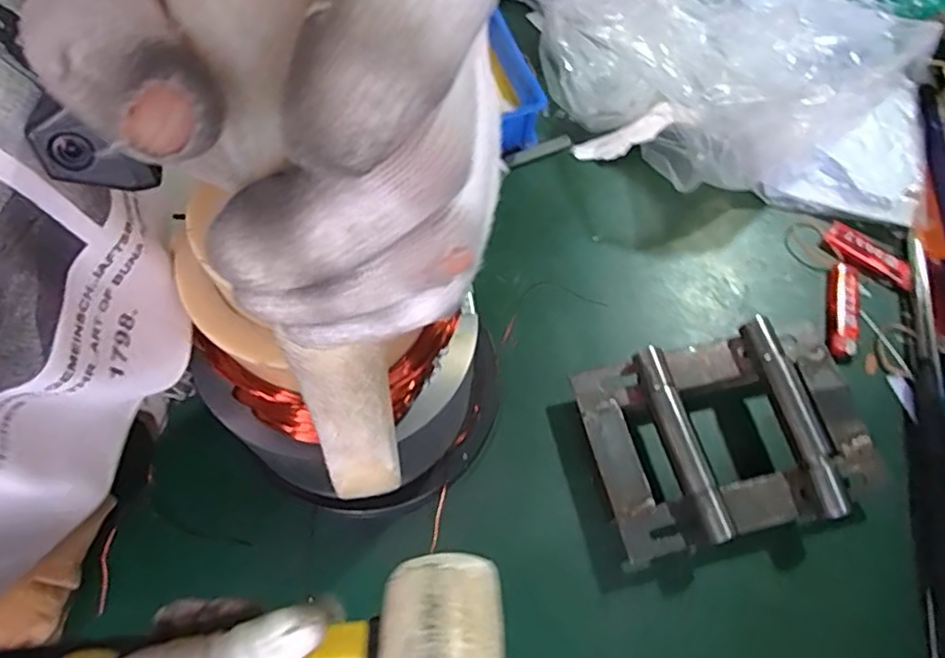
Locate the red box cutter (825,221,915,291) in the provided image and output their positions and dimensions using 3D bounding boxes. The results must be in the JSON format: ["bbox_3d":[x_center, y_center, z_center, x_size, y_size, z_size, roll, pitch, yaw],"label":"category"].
[{"bbox_3d":[0.337,-0.061,0.534,0.076,0.007,0.028,39,71,15],"label":"red box cutter"}]

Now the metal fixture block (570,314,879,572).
[{"bbox_3d":[0.182,0.075,0.451,0.194,0.052,0.134,-13,67,-6],"label":"metal fixture block"}]

